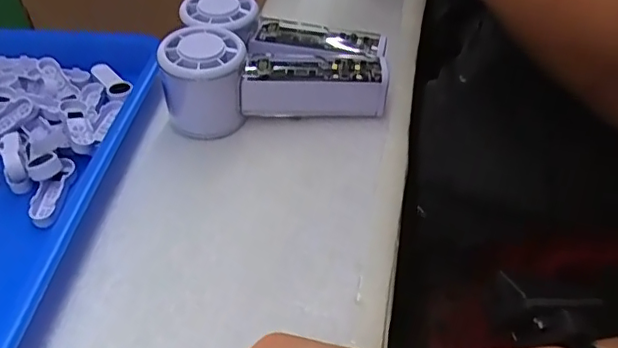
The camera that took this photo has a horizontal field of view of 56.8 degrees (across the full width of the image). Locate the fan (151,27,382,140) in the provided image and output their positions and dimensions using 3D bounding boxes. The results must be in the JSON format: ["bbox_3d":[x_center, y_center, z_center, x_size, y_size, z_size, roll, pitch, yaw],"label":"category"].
[{"bbox_3d":[-0.024,-0.068,0.403,0.153,0.056,0.054,-4,44,-4],"label":"fan"}]

